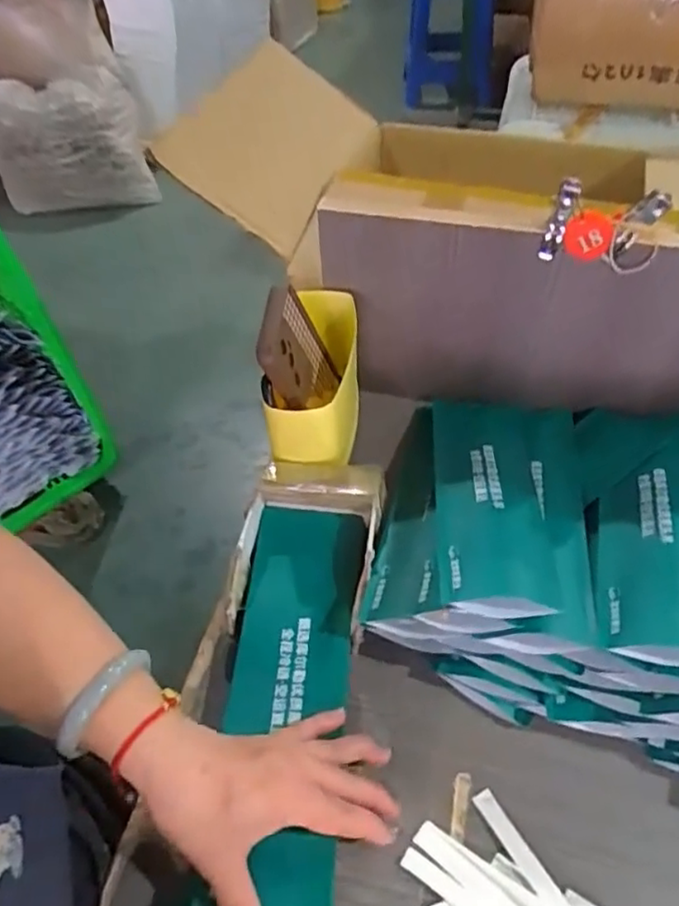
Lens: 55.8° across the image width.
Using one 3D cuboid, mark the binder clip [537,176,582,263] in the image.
[{"bbox_3d":[0.165,-0.175,0.485,0.016,0.065,0.019,24,55,22],"label":"binder clip"}]

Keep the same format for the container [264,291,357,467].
[{"bbox_3d":[-0.018,-0.069,0.554,0.072,0.069,0.151,1,50,5],"label":"container"}]

